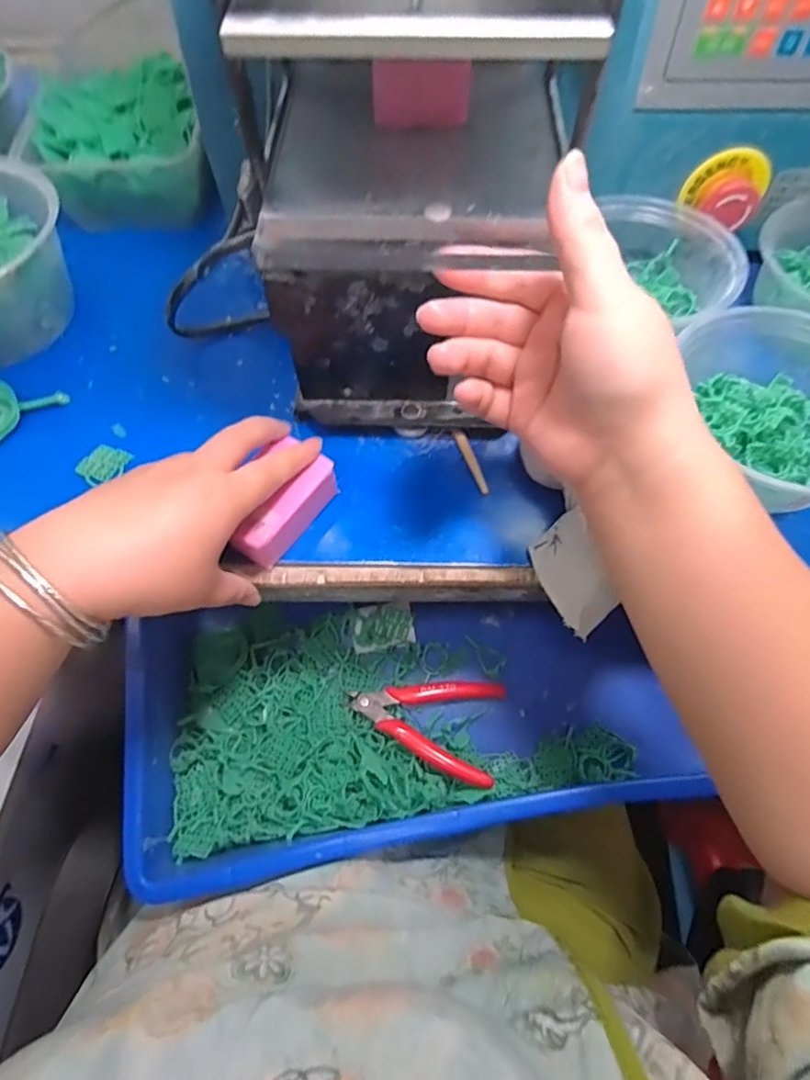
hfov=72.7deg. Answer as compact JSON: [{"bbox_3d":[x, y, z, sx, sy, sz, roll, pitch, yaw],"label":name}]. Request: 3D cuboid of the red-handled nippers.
[{"bbox_3d":[0.015,0.140,0.422,0.113,0.014,0.073,8,63,5],"label":"red-handled nippers"}]

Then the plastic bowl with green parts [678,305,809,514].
[{"bbox_3d":[0.225,-0.077,0.338,0.128,0.064,0.116,31,67,16],"label":"plastic bowl with green parts"}]

